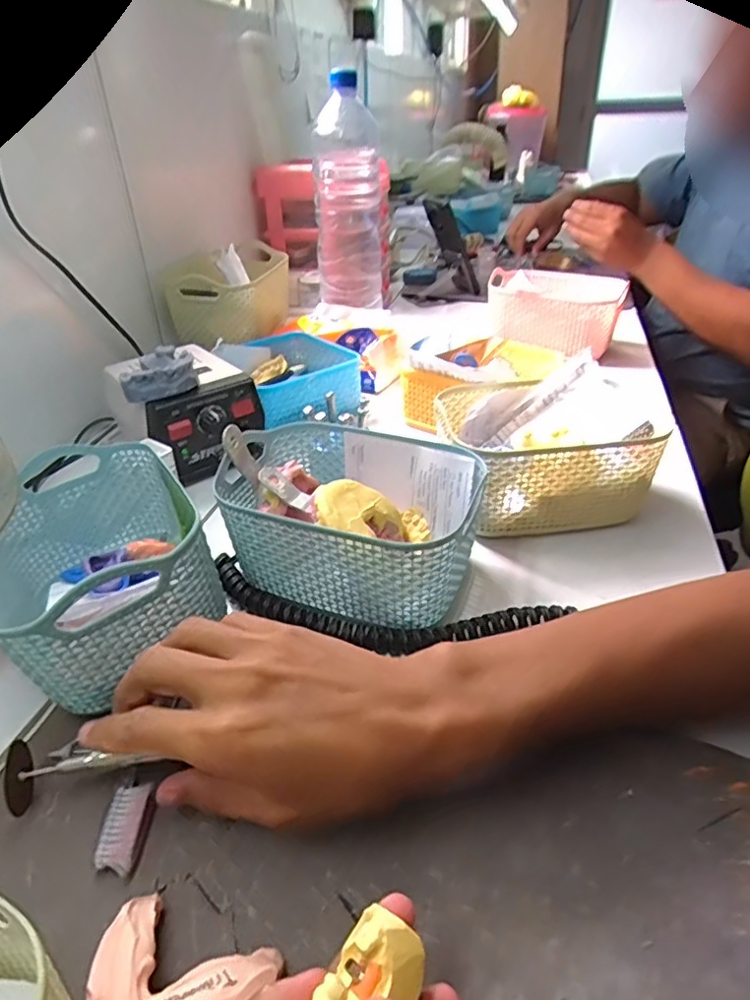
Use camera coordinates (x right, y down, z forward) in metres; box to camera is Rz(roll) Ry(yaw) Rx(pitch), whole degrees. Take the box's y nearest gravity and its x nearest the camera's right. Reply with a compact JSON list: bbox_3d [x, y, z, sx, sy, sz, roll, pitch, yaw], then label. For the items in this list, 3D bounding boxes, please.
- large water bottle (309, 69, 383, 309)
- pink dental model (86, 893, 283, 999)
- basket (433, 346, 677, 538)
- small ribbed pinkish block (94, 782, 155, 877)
[{"bbox_3d":[-0.033,-0.373,0.735,0.084,0.242,0.092,-4,34,-4],"label":"large water bottle"},{"bbox_3d":[-0.074,0.178,0.210,0.062,0.031,0.050,10,36,15],"label":"pink dental model"},{"bbox_3d":[0.132,-0.034,0.473,0.144,0.083,0.117,-5,35,-6],"label":"basket"},{"bbox_3d":[-0.116,0.151,0.270,0.017,0.008,0.039,-1,34,-1],"label":"small ribbed pinkish block"}]

